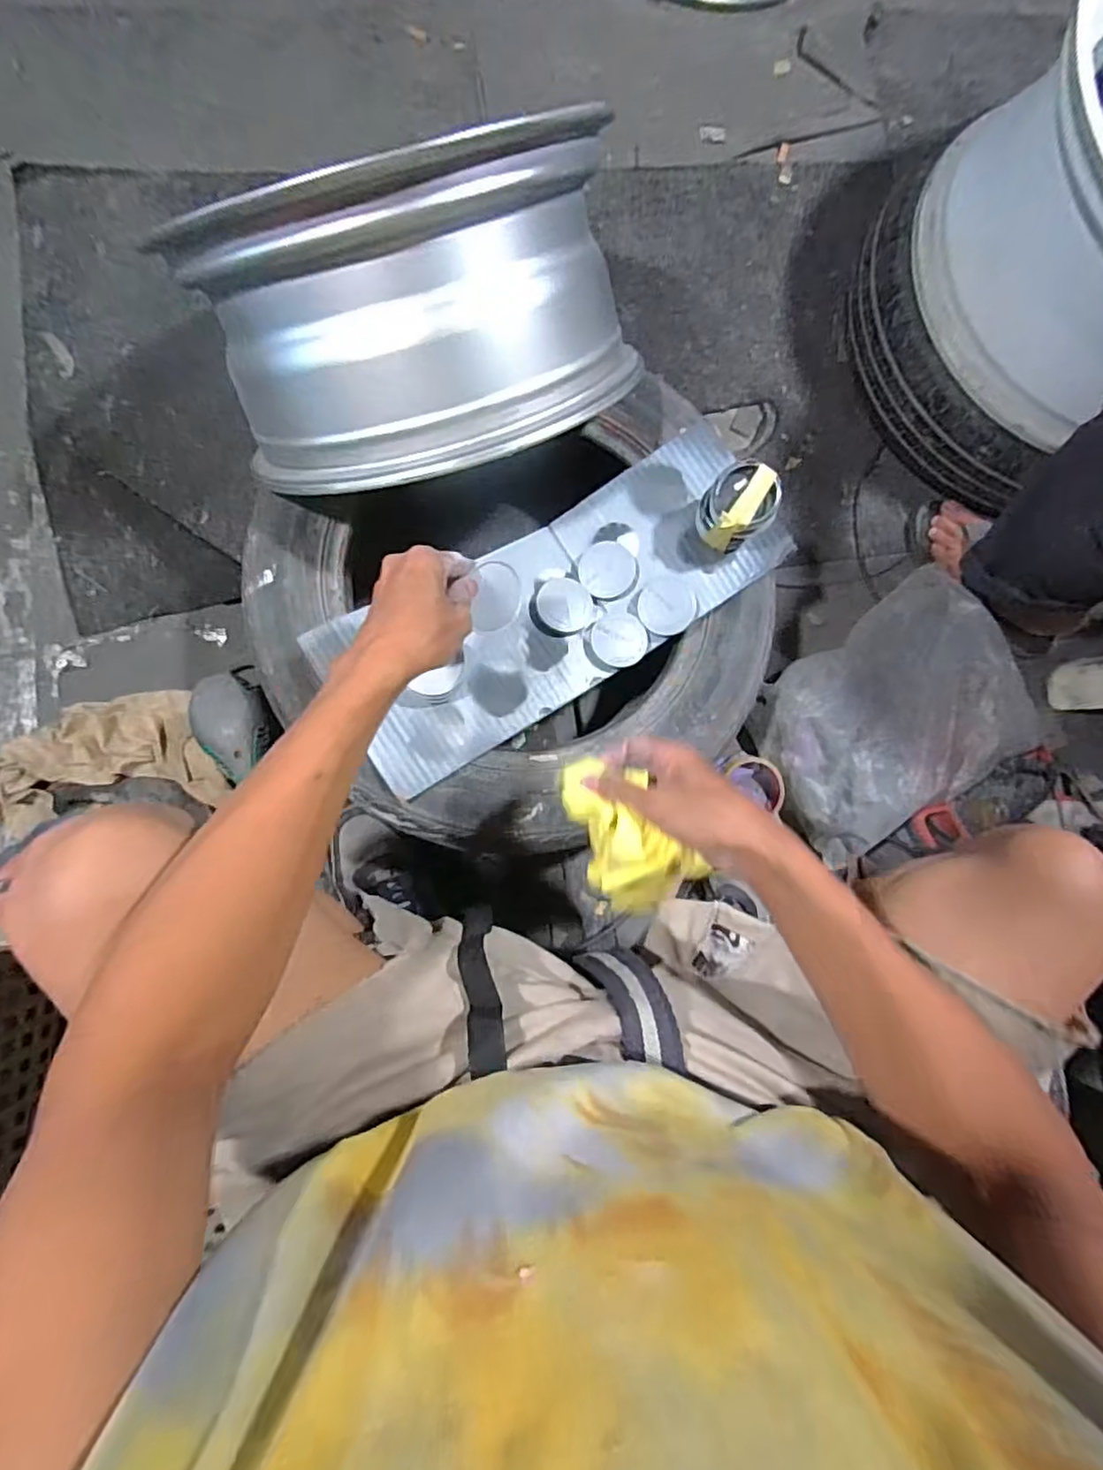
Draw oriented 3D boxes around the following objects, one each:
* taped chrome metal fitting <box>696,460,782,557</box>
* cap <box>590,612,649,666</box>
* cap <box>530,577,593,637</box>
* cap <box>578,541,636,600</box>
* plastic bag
[{"bbox_3d":[0.178,-0.221,0.606,0.055,0.082,0.060,-29,89,-9],"label":"taped chrome metal fitting"},{"bbox_3d":[0.070,-0.099,0.643,0.057,0.015,0.059,1,85,-7],"label":"cap"},{"bbox_3d":[0.012,-0.132,0.639,0.057,0.011,0.064,41,82,-2],"label":"cap"},{"bbox_3d":[0.059,-0.174,0.657,0.056,0.013,0.059,1,85,-7],"label":"cap"},{"bbox_3d":[0.413,-0.024,0.753,0.303,0.121,0.234,-35,90,-9],"label":"plastic bag"}]

